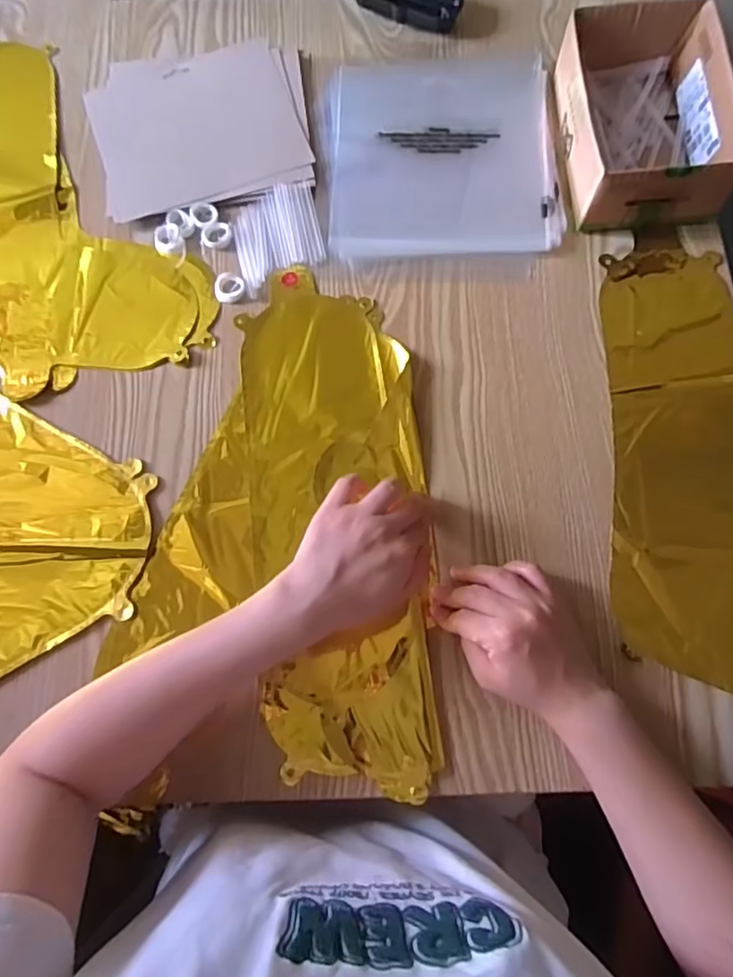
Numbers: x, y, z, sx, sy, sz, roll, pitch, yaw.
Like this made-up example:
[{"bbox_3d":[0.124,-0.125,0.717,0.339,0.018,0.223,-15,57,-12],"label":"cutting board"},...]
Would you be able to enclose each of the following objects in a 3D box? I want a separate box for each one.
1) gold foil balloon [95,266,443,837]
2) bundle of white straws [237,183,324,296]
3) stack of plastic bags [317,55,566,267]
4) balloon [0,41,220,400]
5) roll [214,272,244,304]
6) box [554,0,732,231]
[{"bbox_3d":[-0.072,0.022,0.484,0.243,0.019,0.424,-1,74,2],"label":"gold foil balloon"},{"bbox_3d":[-0.080,-0.230,0.540,0.076,0.007,0.101,-12,74,-1],"label":"bundle of white straws"},{"bbox_3d":[0.069,-0.318,0.561,0.212,0.011,0.220,-1,74,2],"label":"stack of plastic bags"},{"bbox_3d":[-0.306,-0.275,0.565,0.242,0.008,0.394,-18,75,-3],"label":"balloon"},{"bbox_3d":[-0.123,-0.180,0.528,0.027,0.008,0.027,-1,74,2],"label":"roll"},{"bbox_3d":[0.243,-0.328,0.524,0.126,0.068,0.179,-4,74,1],"label":"box"}]

